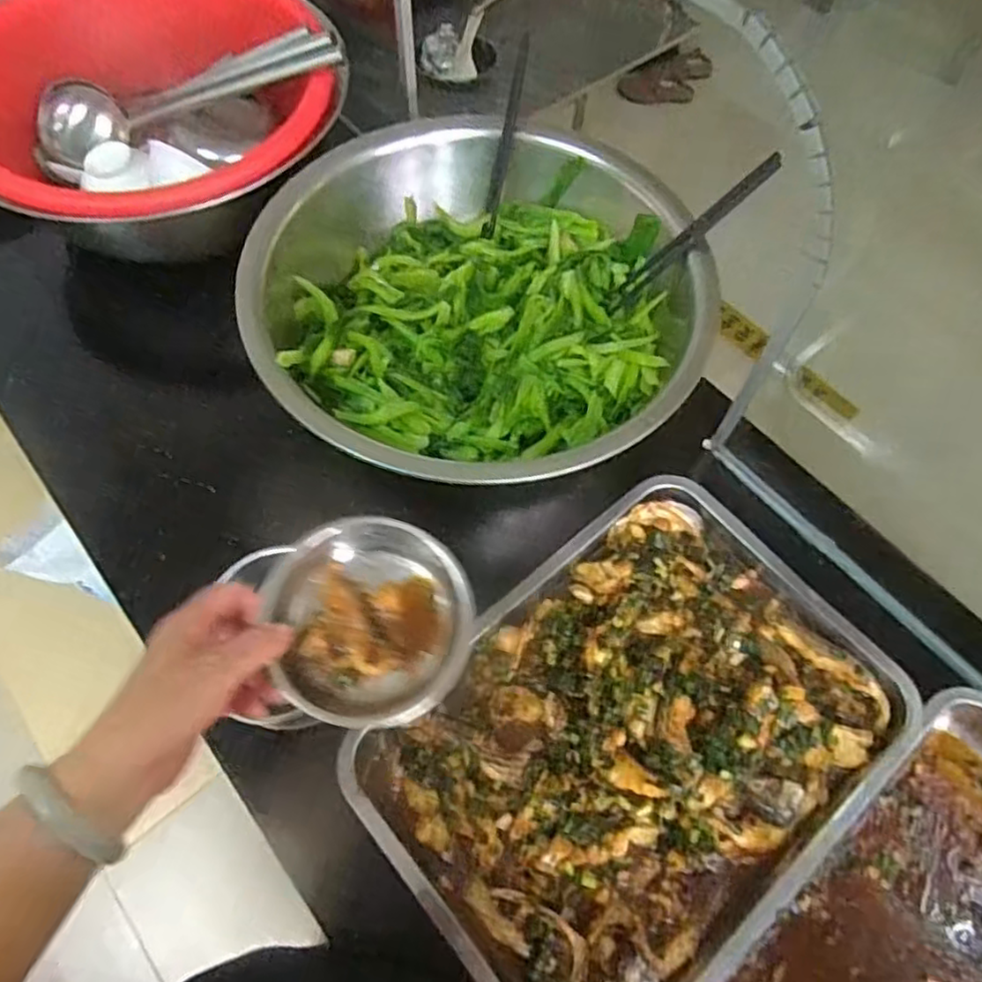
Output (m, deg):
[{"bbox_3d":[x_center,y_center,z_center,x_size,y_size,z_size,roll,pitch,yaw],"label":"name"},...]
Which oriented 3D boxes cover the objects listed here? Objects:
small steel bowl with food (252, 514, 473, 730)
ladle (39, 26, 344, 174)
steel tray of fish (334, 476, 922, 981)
[{"bbox_3d":[-0.081,0.087,0.468,0.128,0.050,0.137,1,63,-1],"label":"small steel bowl with food"},{"bbox_3d":[-0.334,-0.431,0.731,0.364,0.064,0.084,-5,62,16],"label":"ladle"},{"bbox_3d":[0.113,0.191,0.540,0.400,0.051,0.291,-39,70,-19],"label":"steel tray of fish"}]

